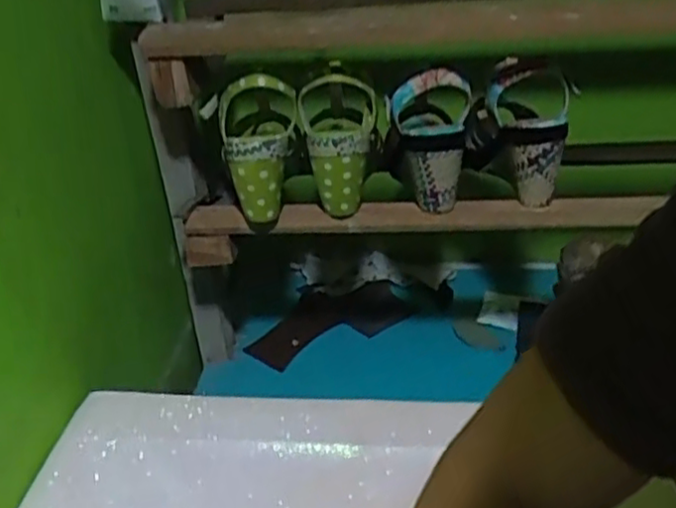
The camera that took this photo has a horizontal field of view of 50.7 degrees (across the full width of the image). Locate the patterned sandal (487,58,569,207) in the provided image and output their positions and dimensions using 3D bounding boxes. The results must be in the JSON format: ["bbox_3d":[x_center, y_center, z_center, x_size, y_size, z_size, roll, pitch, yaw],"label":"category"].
[{"bbox_3d":[0.194,-0.124,0.713,0.080,0.149,0.070,-15,6,-19],"label":"patterned sandal"}]

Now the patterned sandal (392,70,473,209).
[{"bbox_3d":[0.092,-0.116,0.715,0.073,0.137,0.069,2,32,8],"label":"patterned sandal"}]

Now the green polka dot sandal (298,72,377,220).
[{"bbox_3d":[0.003,-0.108,0.729,0.080,0.132,0.067,-4,30,0],"label":"green polka dot sandal"}]

